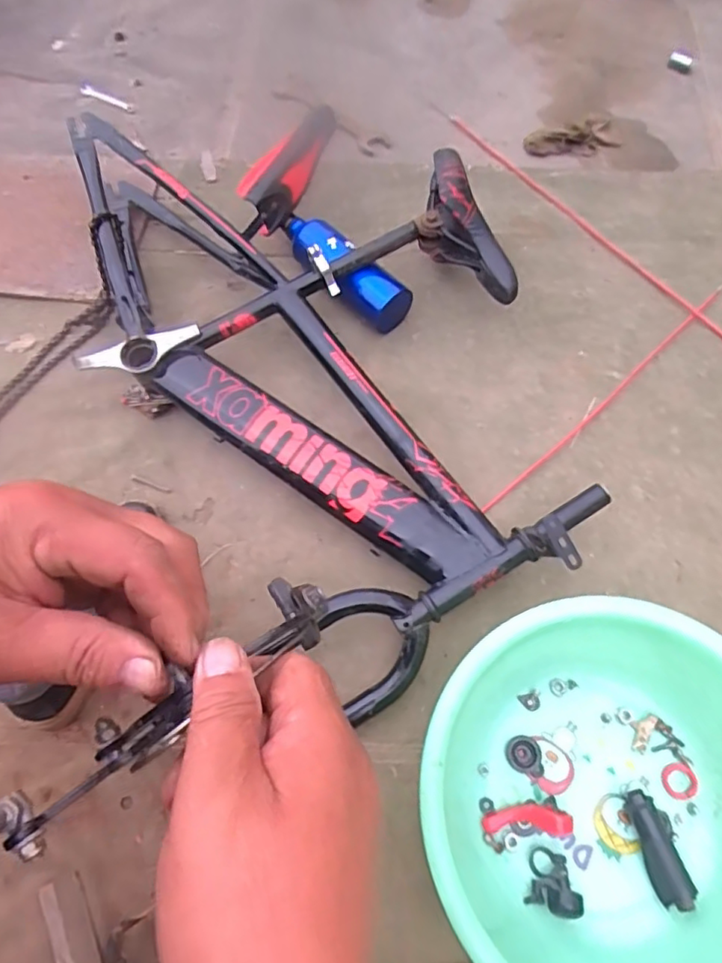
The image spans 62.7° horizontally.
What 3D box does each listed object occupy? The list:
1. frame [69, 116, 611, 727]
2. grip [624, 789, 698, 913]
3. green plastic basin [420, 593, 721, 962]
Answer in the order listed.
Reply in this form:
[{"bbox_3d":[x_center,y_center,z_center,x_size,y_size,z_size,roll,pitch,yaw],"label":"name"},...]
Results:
[{"bbox_3d":[-0.055,-0.192,0.771,0.505,0.140,0.845,-30,71,-11],"label":"frame"},{"bbox_3d":[0.297,0.368,0.595,0.030,0.034,0.104,-14,68,-5],"label":"grip"},{"bbox_3d":[0.246,0.306,0.568,0.322,0.133,0.349,0,68,1],"label":"green plastic basin"}]

